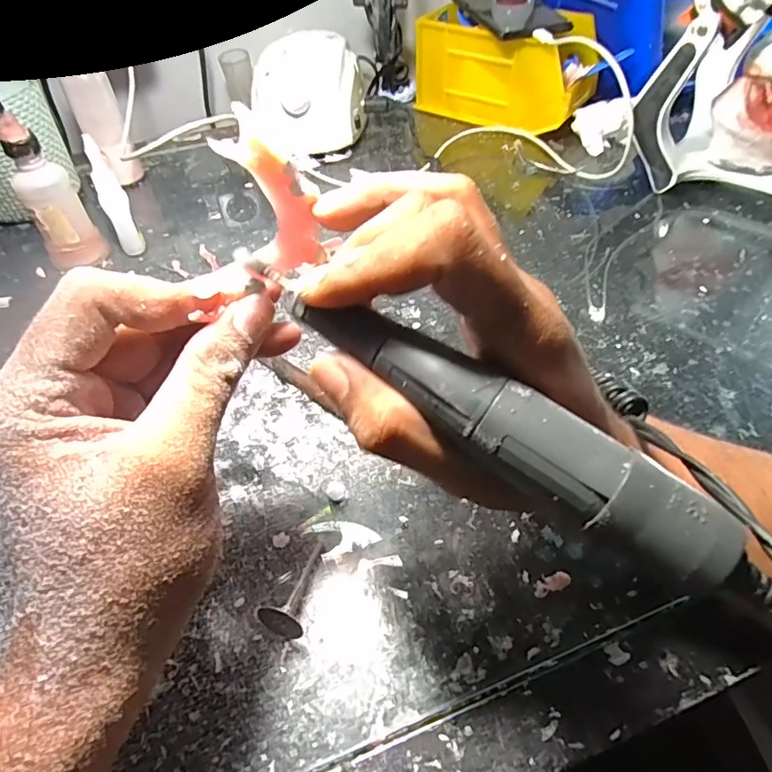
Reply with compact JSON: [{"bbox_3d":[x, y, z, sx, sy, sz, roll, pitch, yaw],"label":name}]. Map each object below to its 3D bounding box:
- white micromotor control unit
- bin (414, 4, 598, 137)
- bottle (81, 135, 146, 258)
[{"bbox_3d":[-0.075,-0.287,0.517,0.107,0.079,0.119,-3,49,-1],"label":"white micromotor control unit"},{"bbox_3d":[0.126,-0.332,0.546,0.172,0.086,0.097,26,55,22],"label":"bin"},{"bbox_3d":[-0.206,-0.140,0.392,0.019,0.086,0.022,-23,52,-17],"label":"bottle"}]

